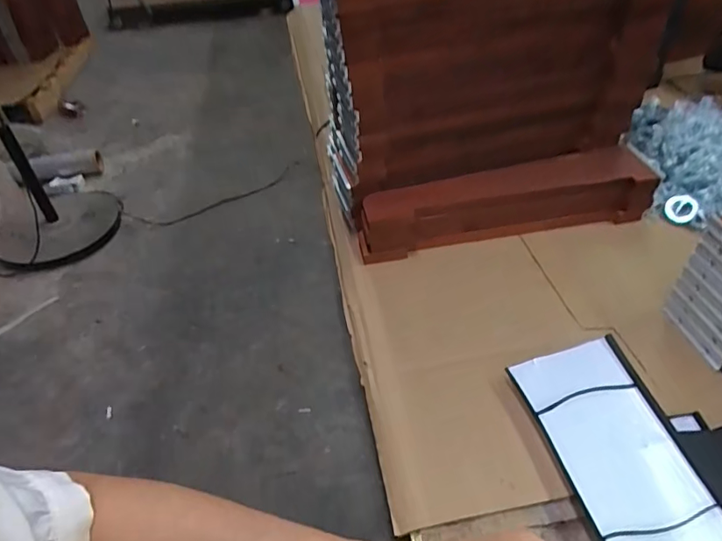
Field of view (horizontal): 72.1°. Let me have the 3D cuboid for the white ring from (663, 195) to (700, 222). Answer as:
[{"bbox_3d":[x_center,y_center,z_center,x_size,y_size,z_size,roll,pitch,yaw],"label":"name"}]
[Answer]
[{"bbox_3d":[0.391,-0.075,0.606,0.034,0.013,0.036,-2,86,22],"label":"white ring"}]

